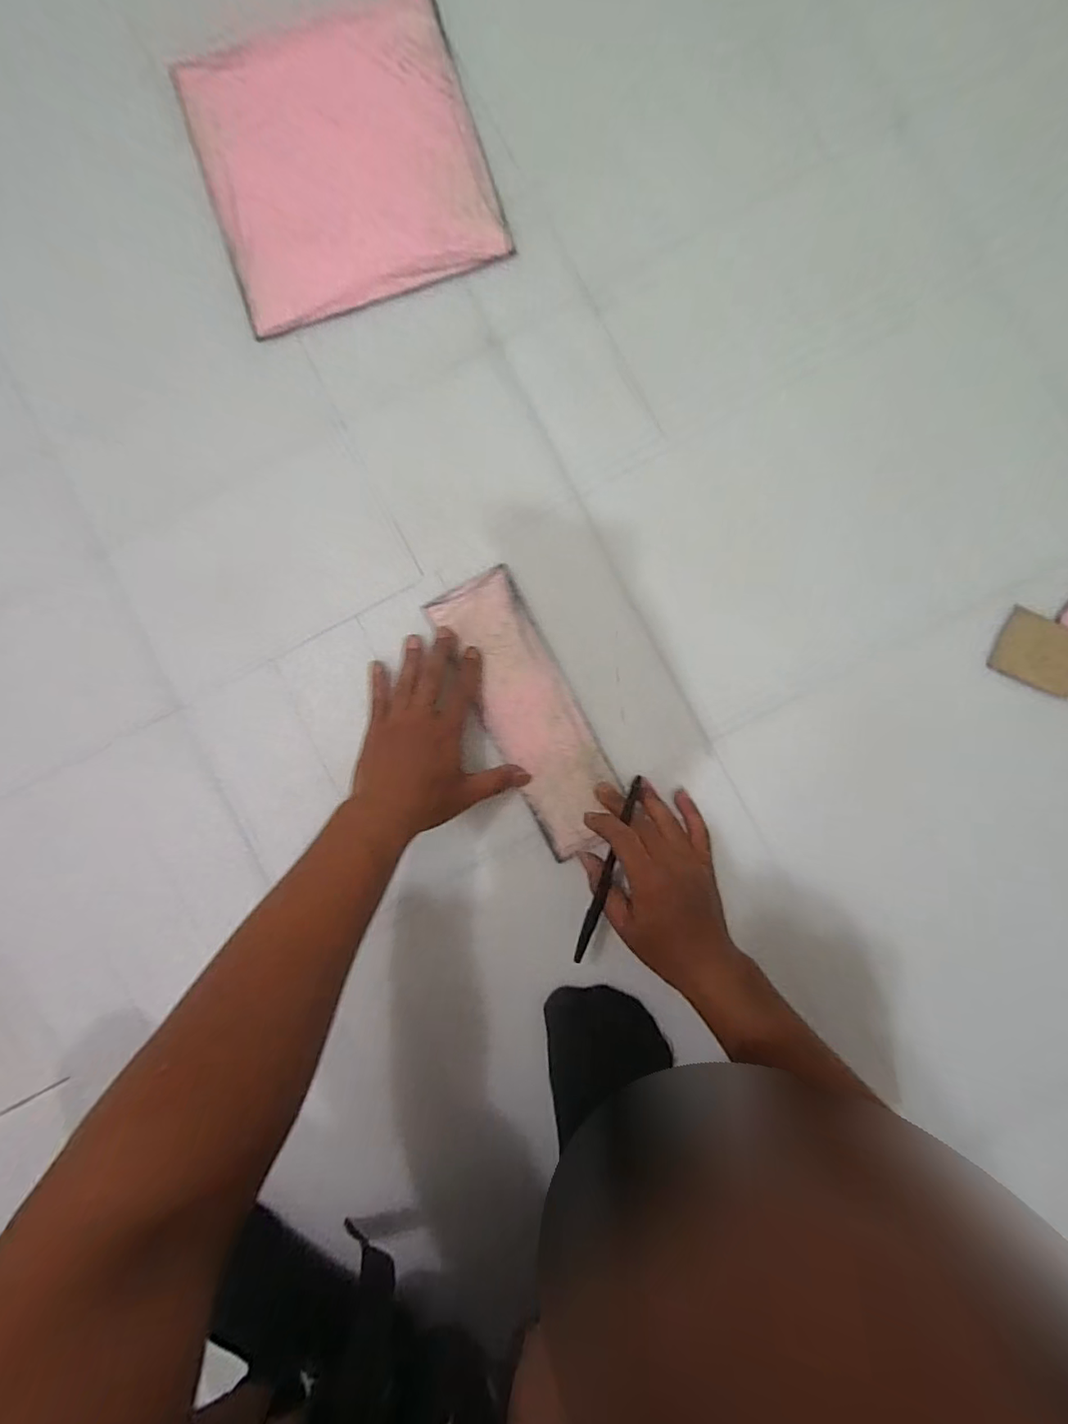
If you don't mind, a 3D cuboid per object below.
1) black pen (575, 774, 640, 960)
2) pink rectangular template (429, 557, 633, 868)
[{"bbox_3d":[0.059,0.123,0.426,0.011,0.006,0.150,19,85,2],"label":"black pen"},{"bbox_3d":[-0.002,-0.001,0.468,0.081,0.007,0.245,-29,89,-2],"label":"pink rectangular template"}]

